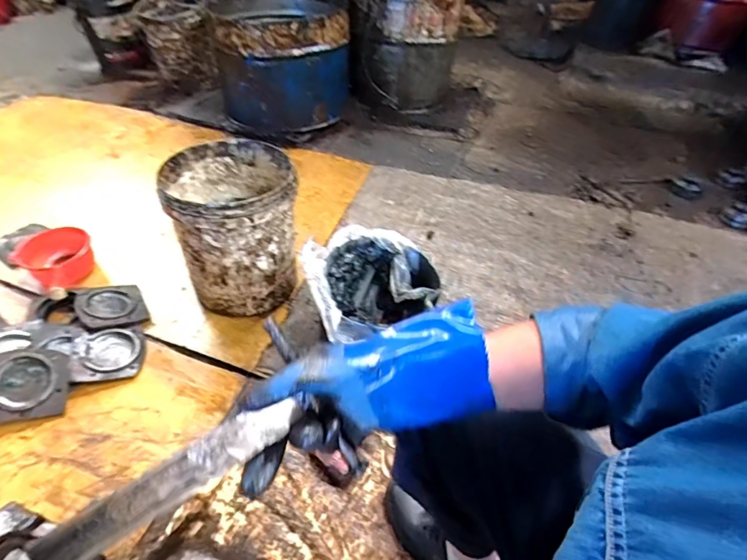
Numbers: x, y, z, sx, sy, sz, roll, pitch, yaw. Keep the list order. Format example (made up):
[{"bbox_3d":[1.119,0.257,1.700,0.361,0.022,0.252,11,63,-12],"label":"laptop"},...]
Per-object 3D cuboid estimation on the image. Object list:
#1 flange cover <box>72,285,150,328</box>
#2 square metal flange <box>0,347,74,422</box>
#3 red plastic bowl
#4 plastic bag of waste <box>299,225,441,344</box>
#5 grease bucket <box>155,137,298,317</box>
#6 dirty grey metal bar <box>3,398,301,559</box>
[{"bbox_3d":[-0.597,0.062,0.991,0.133,0.016,0.129,-10,48,-34],"label":"flange cover"},{"bbox_3d":[-0.673,0.199,0.837,0.153,0.015,0.132,0,72,-26],"label":"square metal flange"},{"bbox_3d":[-0.767,-0.049,1.083,0.175,0.101,0.152,23,47,20],"label":"red plastic bowl"},{"bbox_3d":[-0.011,0.023,0.943,0.253,0.172,0.242,-15,47,-18],"label":"plastic bag of waste"},{"bbox_3d":[-0.308,-0.115,1.011,0.255,0.303,0.277,2,44,-2],"label":"grease bucket"},{"bbox_3d":[-0.154,0.155,0.351,0.196,0.022,0.033,-30,95,-13],"label":"dirty grey metal bar"}]

